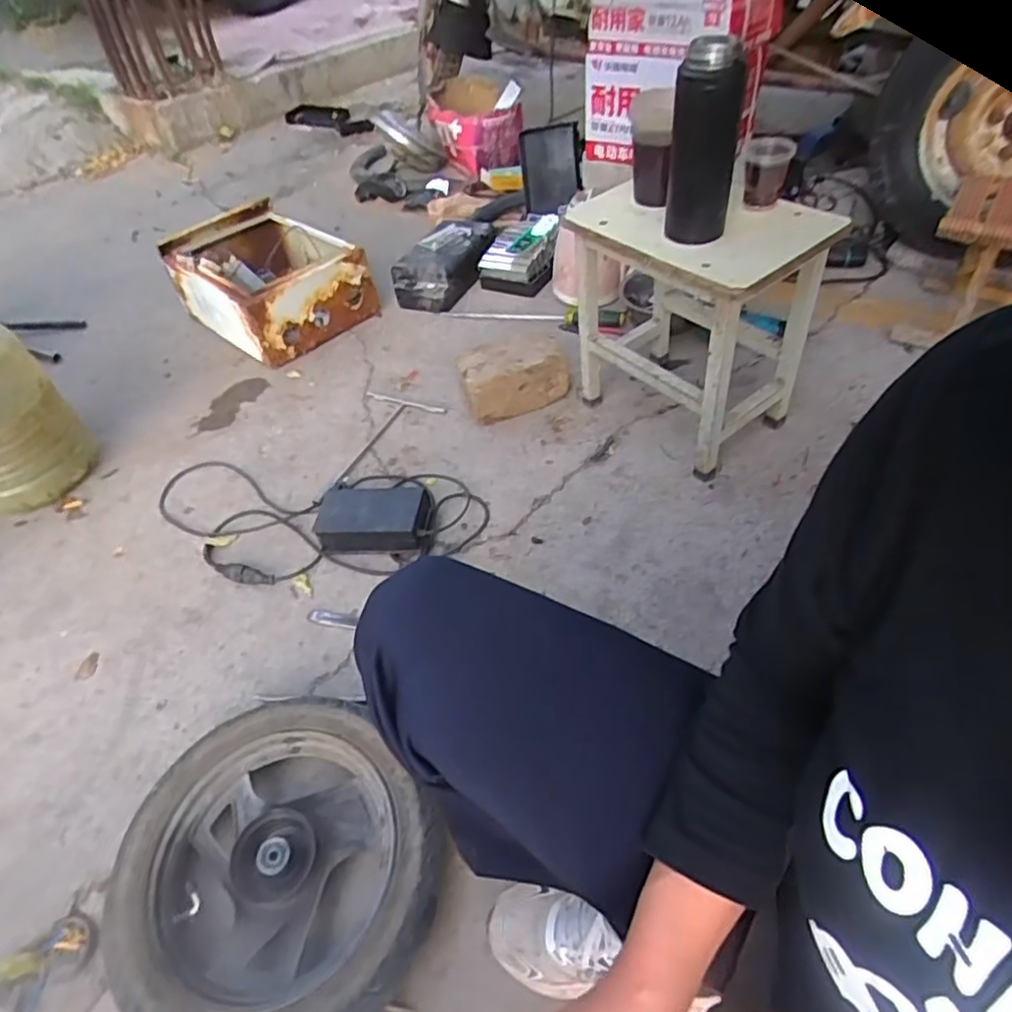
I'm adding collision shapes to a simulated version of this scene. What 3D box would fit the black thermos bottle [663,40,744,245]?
[{"bbox_3d":[0.252,-0.455,0.808,0.085,0.214,0.069,10,47,14],"label":"black thermos bottle"}]

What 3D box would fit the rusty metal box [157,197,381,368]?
[{"bbox_3d":[-0.553,-0.526,1.497,0.413,0.164,0.305,32,60,28],"label":"rusty metal box"}]

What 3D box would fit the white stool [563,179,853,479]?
[{"bbox_3d":[0.285,-0.293,1.034,0.242,0.360,0.340,-39,57,-24],"label":"white stool"}]

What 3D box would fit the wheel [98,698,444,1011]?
[{"bbox_3d":[-0.244,0.401,0.713,0.338,0.082,0.333,-2,51,2],"label":"wheel"}]

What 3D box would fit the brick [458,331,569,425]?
[{"bbox_3d":[0.011,-0.242,1.215,0.203,0.116,0.104,-22,52,-12],"label":"brick"}]

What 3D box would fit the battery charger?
[{"bbox_3d":[-0.331,0.010,1.057,0.576,0.074,0.249,4,52,7],"label":"battery charger"}]

